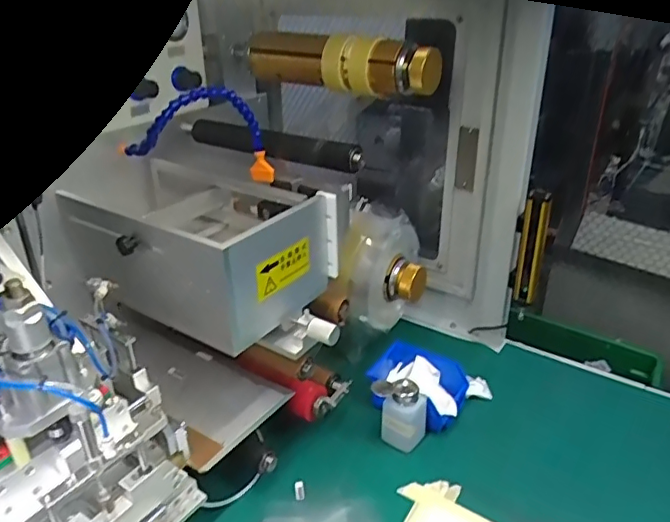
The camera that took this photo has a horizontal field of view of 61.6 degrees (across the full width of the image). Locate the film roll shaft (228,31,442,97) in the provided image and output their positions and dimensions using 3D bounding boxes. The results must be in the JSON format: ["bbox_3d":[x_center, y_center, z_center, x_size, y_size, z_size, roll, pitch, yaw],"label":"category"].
[{"bbox_3d":[-0.010,-0.306,0.852,0.365,0.075,0.080,22,34,37],"label":"film roll shaft"}]

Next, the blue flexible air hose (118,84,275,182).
[{"bbox_3d":[-0.197,-0.180,0.779,0.176,0.132,0.149,-14,30,-25],"label":"blue flexible air hose"}]

